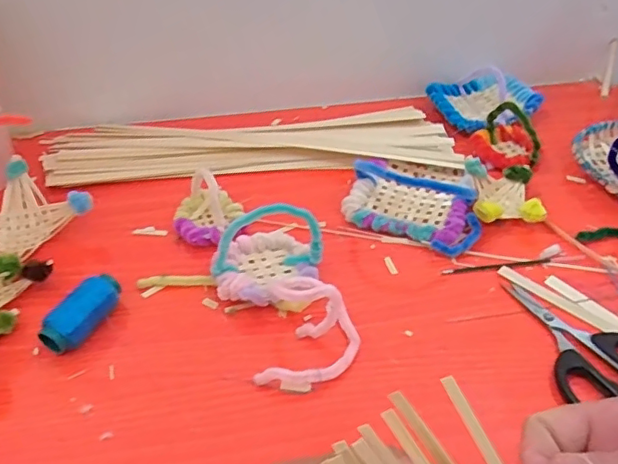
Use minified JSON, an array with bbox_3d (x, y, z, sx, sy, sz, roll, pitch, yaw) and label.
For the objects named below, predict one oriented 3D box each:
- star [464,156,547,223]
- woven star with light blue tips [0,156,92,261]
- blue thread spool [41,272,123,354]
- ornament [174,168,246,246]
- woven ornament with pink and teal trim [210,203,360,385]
[{"bbox_3d":[0.150,-0.030,0.441,0.052,0.026,0.065,0,42,0],"label":"star"},{"bbox_3d":[-0.215,-0.007,0.414,0.079,0.036,0.083,23,48,24],"label":"woven star with light blue tips"},{"bbox_3d":[-0.142,0.053,0.358,0.022,0.026,0.055,16,45,17],"label":"blue thread spool"},{"bbox_3d":[-0.079,-0.020,0.427,0.049,0.038,0.053,0,42,0],"label":"ornament"},{"bbox_3d":[-0.017,0.030,0.358,0.073,0.056,0.130,-17,45,-17],"label":"woven ornament with pink and teal trim"}]

